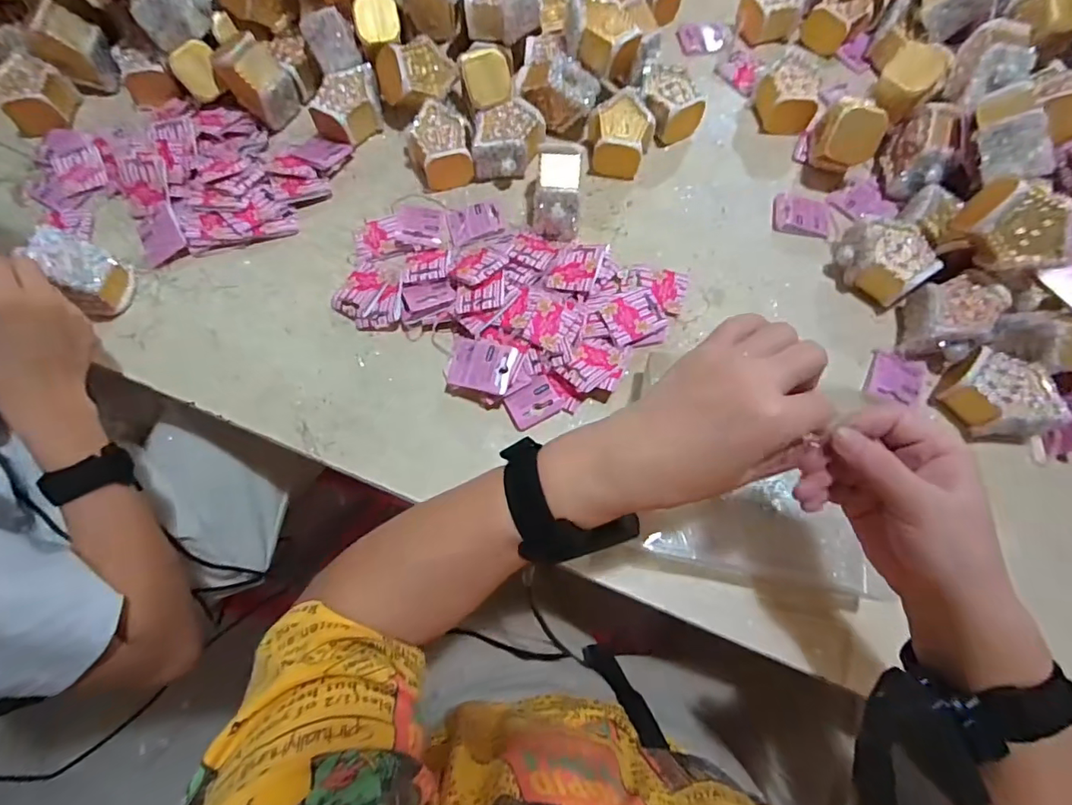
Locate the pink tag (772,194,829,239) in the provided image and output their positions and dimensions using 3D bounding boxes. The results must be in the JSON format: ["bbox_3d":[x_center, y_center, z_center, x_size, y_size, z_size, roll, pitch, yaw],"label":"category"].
[{"bbox_3d":[0.283,-0.199,0.559,0.057,0.005,0.044,13,71,5],"label":"pink tag"}]

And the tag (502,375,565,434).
[{"bbox_3d":[-0.002,0.001,0.483,0.050,0.009,0.036,-34,78,-7],"label":"tag"}]

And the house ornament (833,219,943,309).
[{"bbox_3d":[0.340,-0.140,0.517,0.063,0.051,0.084,-30,73,-10],"label":"house ornament"}]

